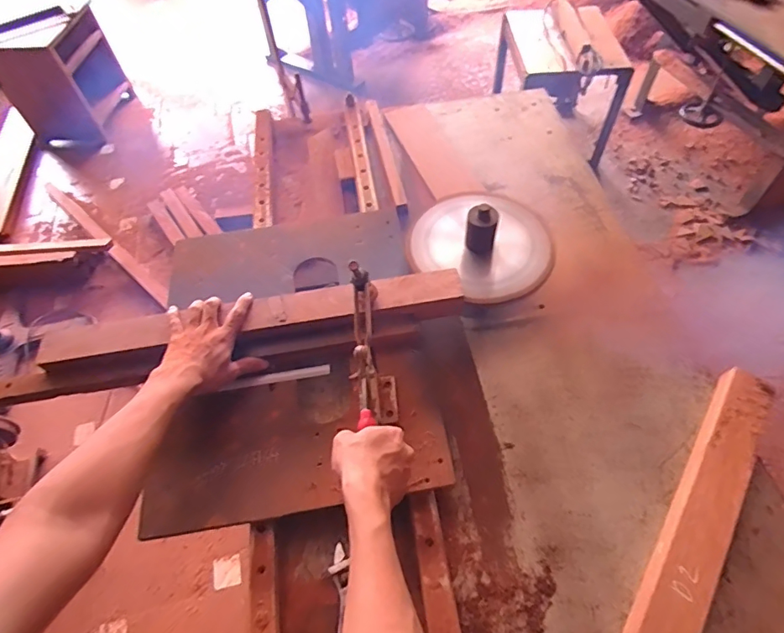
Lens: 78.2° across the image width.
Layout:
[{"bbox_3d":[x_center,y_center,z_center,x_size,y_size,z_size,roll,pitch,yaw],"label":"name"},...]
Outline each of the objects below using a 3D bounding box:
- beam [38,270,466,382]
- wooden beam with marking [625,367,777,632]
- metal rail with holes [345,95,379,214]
[{"bbox_3d":[-0.192,0.016,0.710,0.592,0.057,0.069,-10,56,-4],"label":"beam"},{"bbox_3d":[0.332,0.304,0.557,0.063,0.052,0.597,30,62,21],"label":"wooden beam with marking"},{"bbox_3d":[-0.071,-0.350,1.031,0.038,0.024,0.380,-8,56,-2],"label":"metal rail with holes"}]

